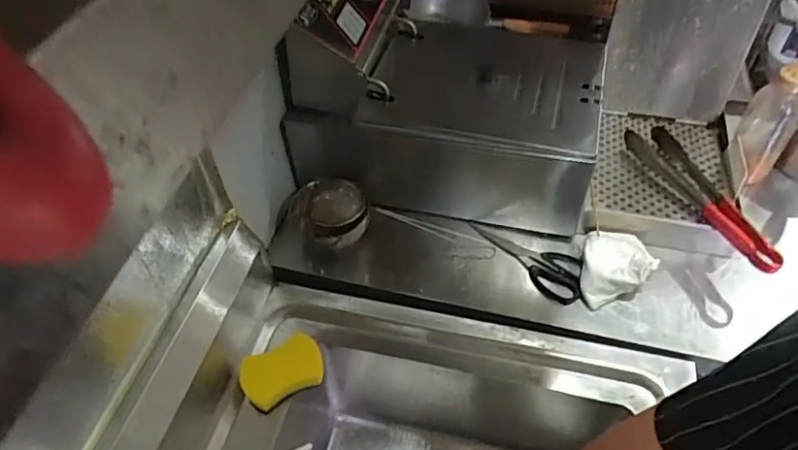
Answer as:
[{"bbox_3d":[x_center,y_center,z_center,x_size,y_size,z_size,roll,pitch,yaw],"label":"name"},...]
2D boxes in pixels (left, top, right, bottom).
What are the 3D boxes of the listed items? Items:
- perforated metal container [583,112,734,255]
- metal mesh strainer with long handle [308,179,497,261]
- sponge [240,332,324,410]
[{"bbox_3d":[0.394,-0.080,0.866,0.201,0.051,0.262,13,50,13],"label":"perforated metal container"},{"bbox_3d":[-0.009,0.007,0.796,0.278,0.071,0.097,14,51,14],"label":"metal mesh strainer with long handle"},{"bbox_3d":[-0.144,0.177,0.693,0.097,0.025,0.070,-21,51,-16],"label":"sponge"}]

